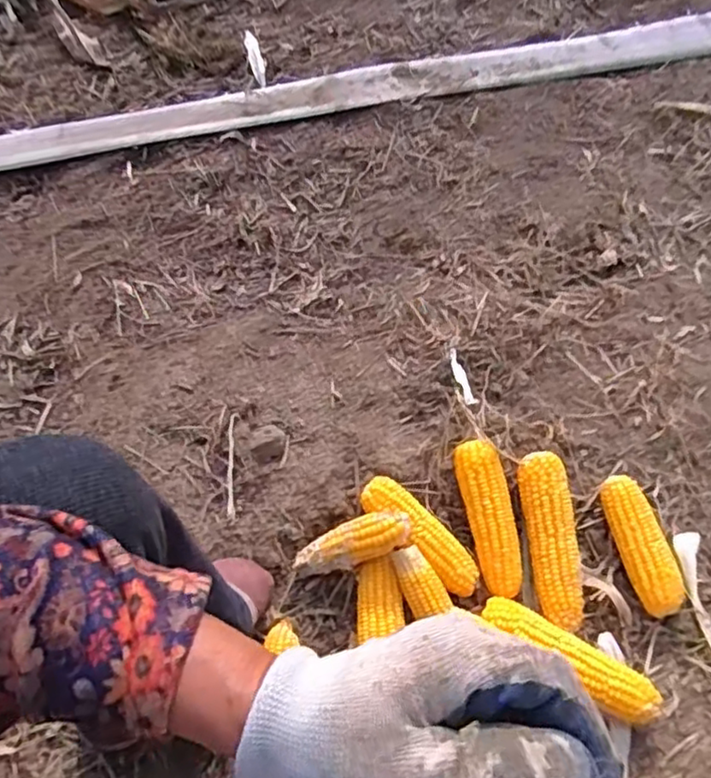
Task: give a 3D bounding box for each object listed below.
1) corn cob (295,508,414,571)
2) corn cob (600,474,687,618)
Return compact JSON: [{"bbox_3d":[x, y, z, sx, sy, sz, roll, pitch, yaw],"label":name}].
[{"bbox_3d":[-0.004,0.175,0.728,0.140,0.034,0.051,-24,59,19],"label":"corn cob"},{"bbox_3d":[0.320,0.177,0.744,0.049,0.049,0.152,-13,61,-5],"label":"corn cob"}]

